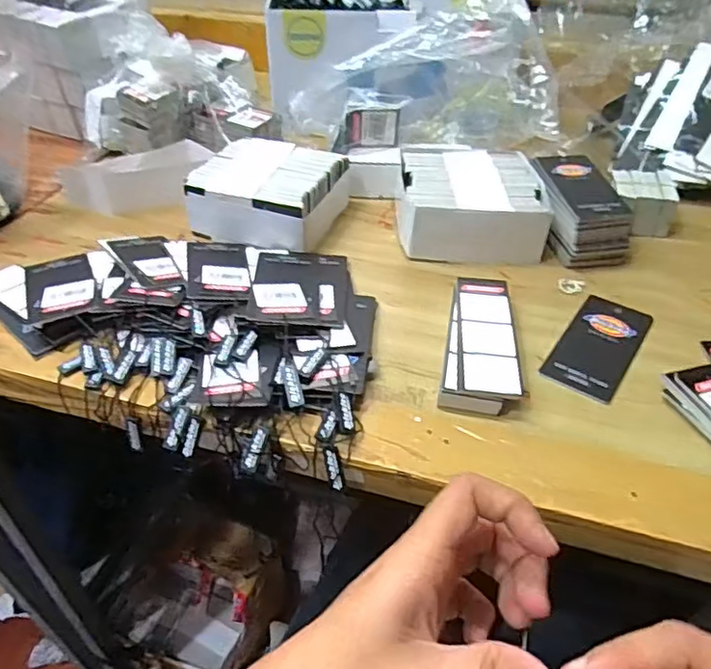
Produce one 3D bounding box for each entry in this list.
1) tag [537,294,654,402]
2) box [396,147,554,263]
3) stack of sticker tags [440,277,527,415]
[{"bbox_3d":[0.176,0.005,0.427,0.048,0.004,0.107,26,48,26],"label":"tag"},{"bbox_3d":[0.101,-0.119,0.530,0.123,0.051,0.124,3,42,4],"label":"box"},{"bbox_3d":[0.090,0.006,0.412,0.050,0.022,0.122,8,43,10],"label":"stack of sticker tags"}]

